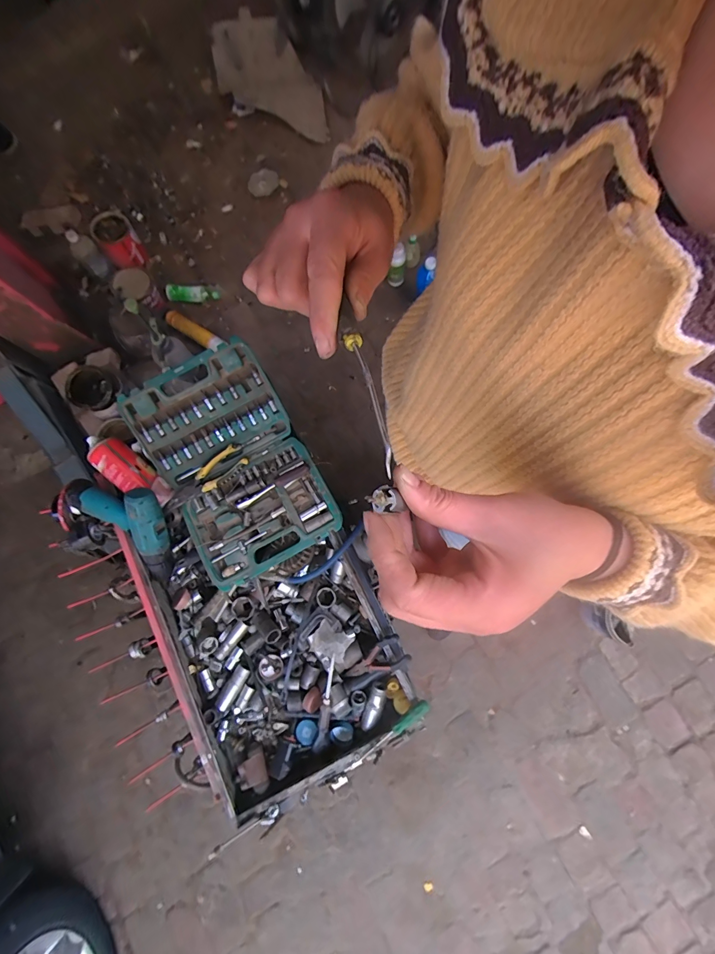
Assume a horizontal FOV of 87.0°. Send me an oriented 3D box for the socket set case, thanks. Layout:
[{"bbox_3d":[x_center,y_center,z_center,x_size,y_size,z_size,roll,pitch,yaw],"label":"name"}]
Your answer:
[{"bbox_3d":[-0.216,-0.020,0.651,0.250,0.096,0.363,-29,79,-5],"label":"socket set case"}]

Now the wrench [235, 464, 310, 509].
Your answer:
[{"bbox_3d":[-0.150,0.016,0.662,0.143,0.026,0.016,-28,79,-3],"label":"wrench"}]

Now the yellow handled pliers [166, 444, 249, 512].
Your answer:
[{"bbox_3d":[-0.270,0.007,0.664,0.162,0.024,0.046,-39,80,-5],"label":"yellow handled pliers"}]

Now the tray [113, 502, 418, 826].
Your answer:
[{"bbox_3d":[-0.154,0.269,0.658,0.376,0.069,0.491,-28,79,-3],"label":"tray"}]

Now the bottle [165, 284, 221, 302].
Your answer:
[{"bbox_3d":[-0.676,-0.753,1.551,0.221,0.049,0.055,-23,76,-42],"label":"bottle"}]

